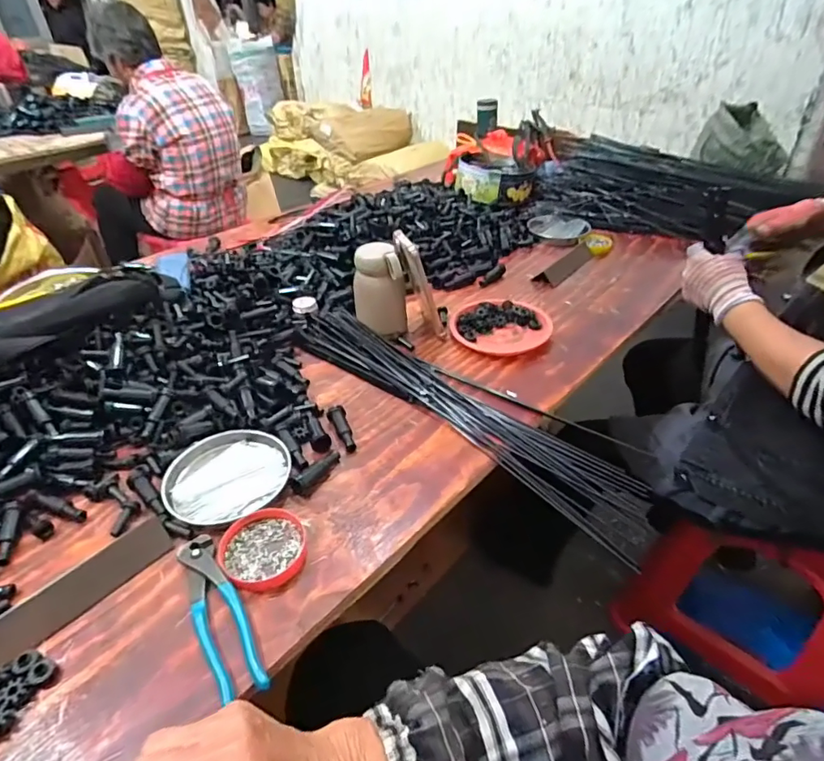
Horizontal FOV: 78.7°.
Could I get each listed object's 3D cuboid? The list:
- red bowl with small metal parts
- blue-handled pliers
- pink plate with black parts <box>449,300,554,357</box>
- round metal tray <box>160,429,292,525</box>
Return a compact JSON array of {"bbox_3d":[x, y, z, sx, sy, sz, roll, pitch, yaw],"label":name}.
[{"bbox_3d":[-0.145,0.164,0.493,0.079,0.014,0.084,0,38,0],"label":"red bowl with small metal parts"},{"bbox_3d":[-0.171,0.204,0.445,0.039,0.013,0.163,-21,43,-24],"label":"blue-handled pliers"},{"bbox_3d":[0.142,-0.087,0.811,0.149,0.021,0.154,-2,37,2],"label":"pink plate with black parts"},{"bbox_3d":[-0.207,0.105,0.567,0.132,0.015,0.125,0,38,0],"label":"round metal tray"}]

